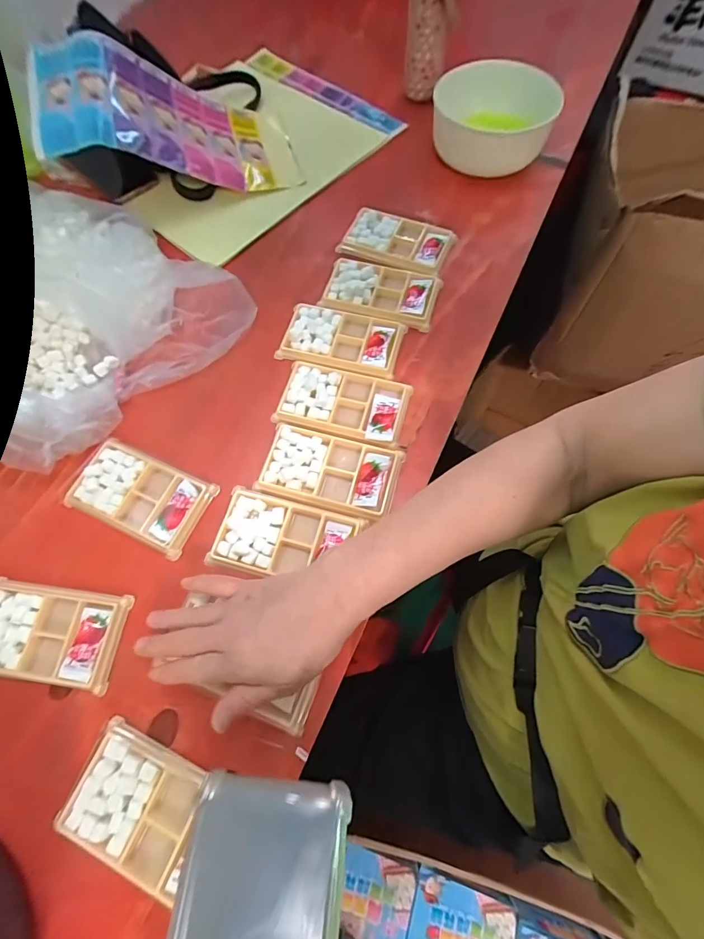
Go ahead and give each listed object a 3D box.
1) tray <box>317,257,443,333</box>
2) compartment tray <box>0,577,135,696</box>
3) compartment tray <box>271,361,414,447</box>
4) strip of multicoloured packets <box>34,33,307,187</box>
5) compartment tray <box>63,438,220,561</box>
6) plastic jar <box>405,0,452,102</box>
[{"bbox_3d":[0.034,-0.220,0.483,0.137,0.015,0.079,16,70,7],"label":"tray"},{"bbox_3d":[-0.275,0.145,0.354,0.138,0.011,0.076,7,69,4],"label":"compartment tray"},{"bbox_3d":[-0.009,-0.073,0.428,0.134,0.013,0.075,14,70,6],"label":"compartment tray"},{"bbox_3d":[-0.237,-0.462,0.527,0.299,0.123,0.171,-18,70,-6],"label":"strip of multicoloured packets"},{"bbox_3d":[-0.212,0.025,0.397,0.133,0.012,0.076,23,71,9],"label":"compartment tray"},{"bbox_3d":[0.110,-0.643,0.573,0.059,0.169,0.069,6,69,5],"label":"plastic jar"}]

